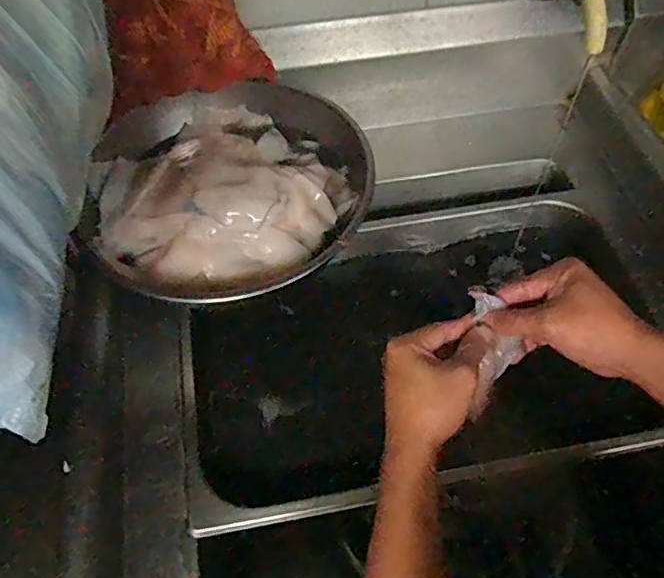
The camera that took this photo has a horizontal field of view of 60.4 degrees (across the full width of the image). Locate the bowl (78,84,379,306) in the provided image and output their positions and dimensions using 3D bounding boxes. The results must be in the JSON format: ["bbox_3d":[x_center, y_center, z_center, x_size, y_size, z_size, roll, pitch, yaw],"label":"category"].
[{"bbox_3d":[-0.119,-0.118,0.627,0.289,0.059,0.284,-1,56,1],"label":"bowl"}]

